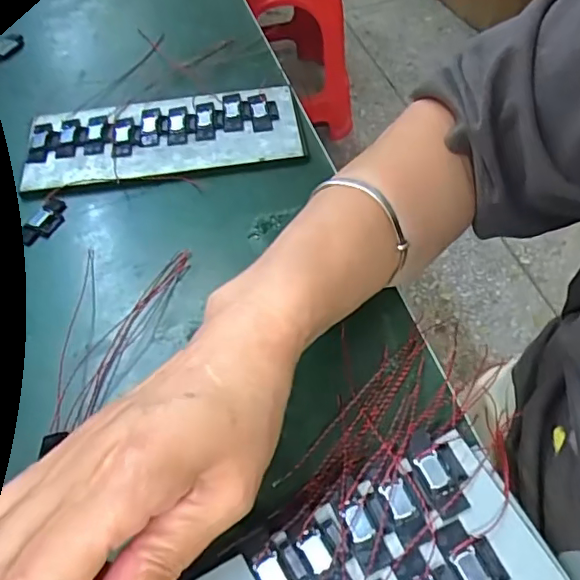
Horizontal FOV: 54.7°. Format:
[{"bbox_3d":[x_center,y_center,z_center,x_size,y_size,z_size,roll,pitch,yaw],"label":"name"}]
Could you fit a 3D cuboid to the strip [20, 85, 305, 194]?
[{"bbox_3d":[-0.093,-0.113,0.410,0.195,0.009,0.079,-11,55,-4],"label":"strip"}]

